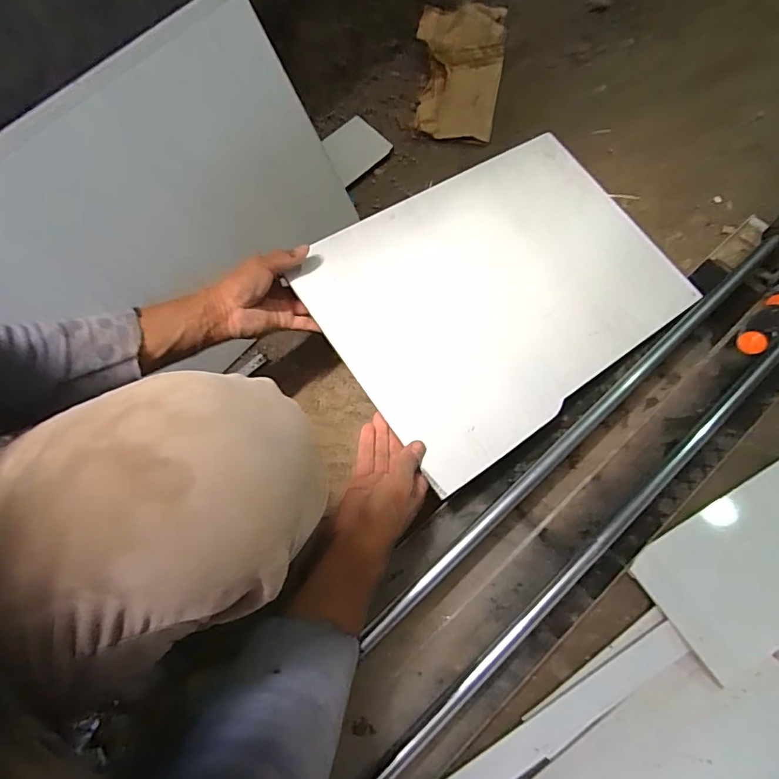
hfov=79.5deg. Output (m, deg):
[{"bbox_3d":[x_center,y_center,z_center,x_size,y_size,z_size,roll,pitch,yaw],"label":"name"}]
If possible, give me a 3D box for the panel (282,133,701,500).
[{"bbox_3d":[0.157,-0.144,0.646,0.493,0.015,0.351,-33,78,-17],"label":"panel"}]

